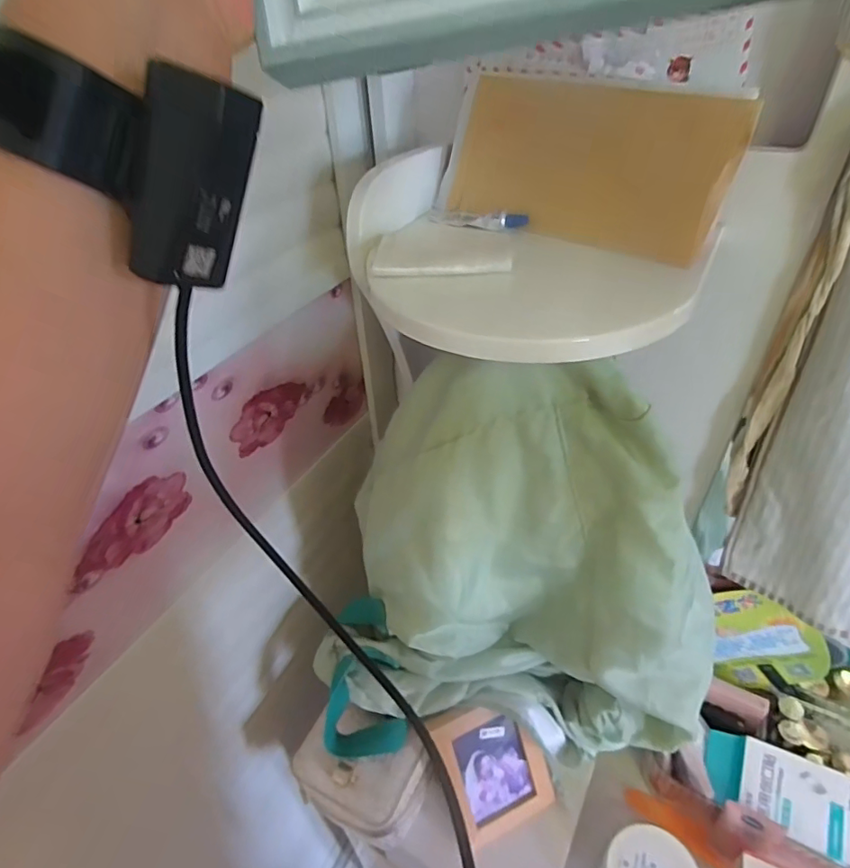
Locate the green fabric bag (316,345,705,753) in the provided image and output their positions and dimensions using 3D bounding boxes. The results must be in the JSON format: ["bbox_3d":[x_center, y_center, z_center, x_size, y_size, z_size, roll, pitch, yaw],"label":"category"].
[{"bbox_3d":[0.081,0.136,0.493,0.377,0.407,0.131,8,41,13],"label":"green fabric bag"}]

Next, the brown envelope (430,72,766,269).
[{"bbox_3d":[0.110,-0.206,0.407,0.225,0.103,0.013,29,30,32],"label":"brown envelope"}]

